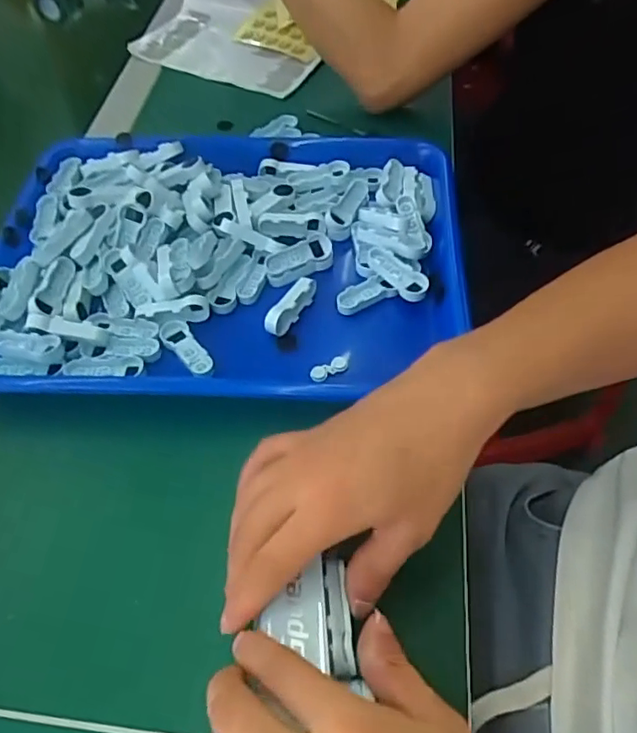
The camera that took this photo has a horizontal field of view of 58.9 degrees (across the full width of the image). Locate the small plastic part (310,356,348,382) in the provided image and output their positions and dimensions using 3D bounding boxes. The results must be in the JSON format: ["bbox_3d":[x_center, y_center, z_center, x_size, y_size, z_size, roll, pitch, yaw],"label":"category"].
[{"bbox_3d":[0.006,0.001,0.360,0.027,0.004,0.013,-25,62,-19],"label":"small plastic part"}]

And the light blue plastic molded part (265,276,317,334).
[{"bbox_3d":[-0.018,-0.041,0.380,0.013,0.020,0.047,30,62,22],"label":"light blue plastic molded part"}]

